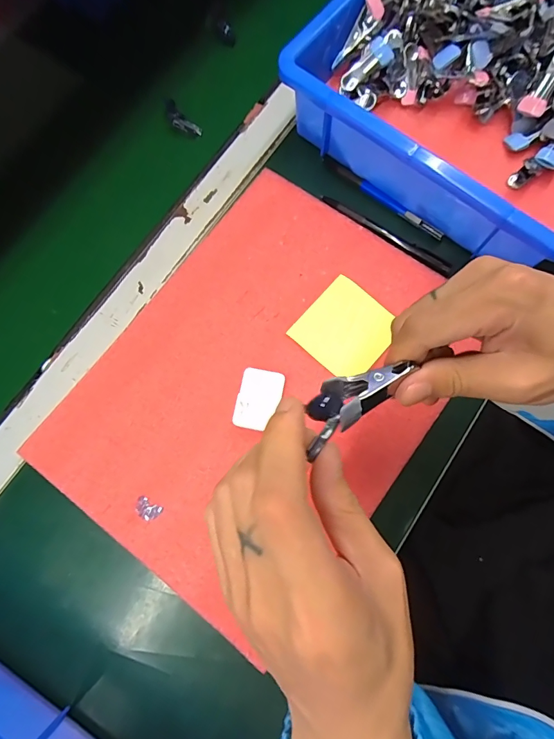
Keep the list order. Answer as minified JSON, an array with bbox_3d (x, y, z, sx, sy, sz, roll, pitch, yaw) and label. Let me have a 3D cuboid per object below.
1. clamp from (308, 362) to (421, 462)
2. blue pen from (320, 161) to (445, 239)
[{"bbox_3d":[0.039,0.013,0.198,0.065,0.011,0.024,-33,78,-5],"label":"clamp"},{"bbox_3d":[0.102,-0.168,0.385,0.138,0.006,0.008,40,82,11],"label":"blue pen"}]

